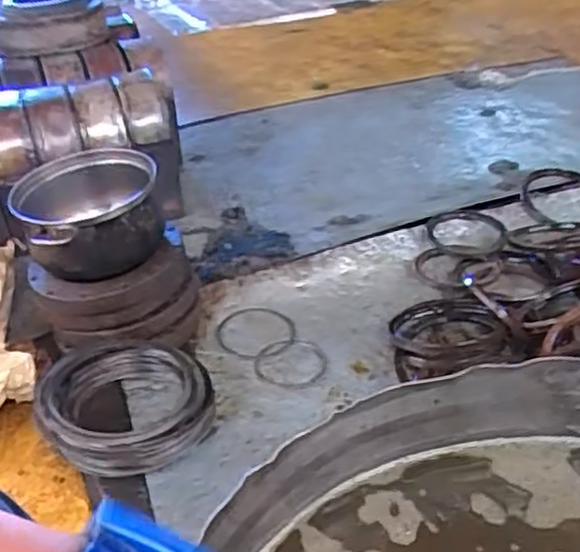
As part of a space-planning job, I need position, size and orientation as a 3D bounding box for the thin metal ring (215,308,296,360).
[{"bbox_3d":[-0.058,0.092,1.181,0.132,0.010,0.127,-1,33,-4],"label":"thin metal ring"}]

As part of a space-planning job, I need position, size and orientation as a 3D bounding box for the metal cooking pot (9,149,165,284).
[{"bbox_3d":[-0.305,-0.099,1.076,0.193,0.121,0.206,-3,34,2],"label":"metal cooking pot"}]

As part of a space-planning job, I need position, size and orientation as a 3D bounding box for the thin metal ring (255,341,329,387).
[{"bbox_3d":[0.004,0.139,1.119,0.116,0.010,0.103,-19,39,-29],"label":"thin metal ring"}]

